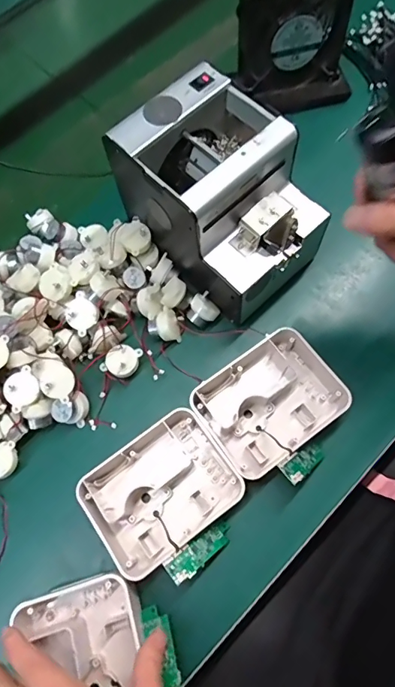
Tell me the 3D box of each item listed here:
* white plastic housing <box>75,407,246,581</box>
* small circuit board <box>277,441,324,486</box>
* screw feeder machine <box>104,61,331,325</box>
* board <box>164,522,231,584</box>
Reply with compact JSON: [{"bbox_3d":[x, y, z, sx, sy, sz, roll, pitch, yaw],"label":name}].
[{"bbox_3d":[-0.032,0.135,0.399,0.127,0.043,0.099,-36,70,-9],"label":"white plastic housing"},{"bbox_3d":[0.097,0.107,0.391,0.056,0.009,0.022,-17,64,-45],"label":"small circuit board"},{"bbox_3d":[0.027,-0.137,0.437,0.124,0.156,0.179,-43,71,-11],"label":"screw feeder machine"},{"bbox_3d":[0.003,0.181,0.377,0.071,0.007,0.022,-22,67,-38],"label":"board"}]

